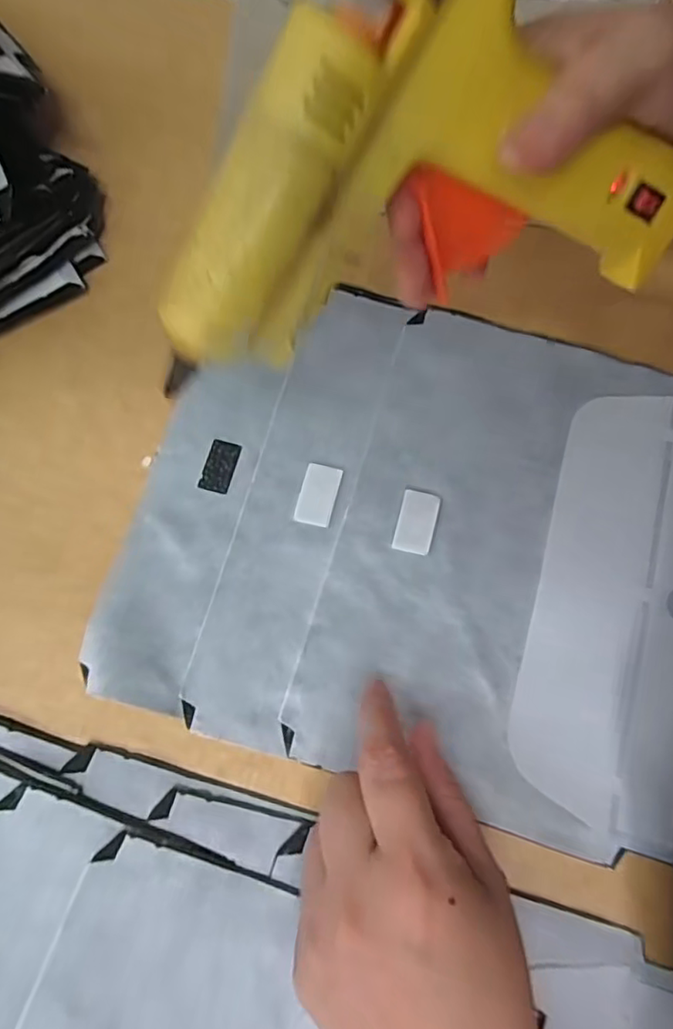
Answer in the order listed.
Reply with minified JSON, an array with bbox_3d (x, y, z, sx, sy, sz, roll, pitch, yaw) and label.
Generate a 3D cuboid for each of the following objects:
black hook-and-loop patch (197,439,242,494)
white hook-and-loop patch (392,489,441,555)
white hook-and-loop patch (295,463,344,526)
[{"bbox_3d":[-0.063,-0.026,0.325,0.016,0.005,0.028,16,74,4],"label":"black hook-and-loop patch"},{"bbox_3d":[0.041,0.004,0.310,0.019,0.004,0.032,15,74,4],"label":"white hook-and-loop patch"},{"bbox_3d":[-0.009,-0.010,0.317,0.019,0.005,0.032,14,74,4],"label":"white hook-and-loop patch"}]

